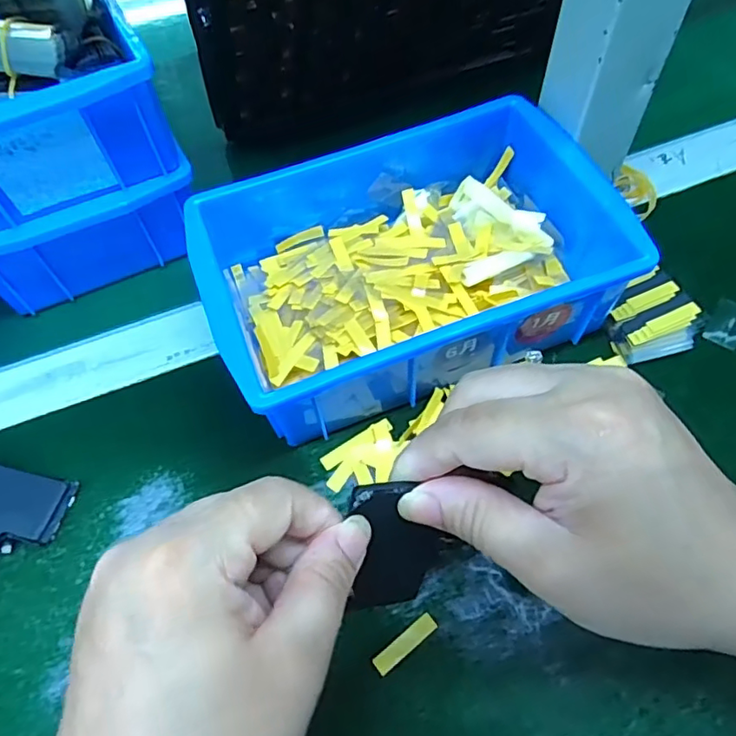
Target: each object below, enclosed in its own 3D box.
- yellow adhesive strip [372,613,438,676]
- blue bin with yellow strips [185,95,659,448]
[{"bbox_3d":[0.016,0.114,0.231,0.030,0.004,0.007,-35,62,-17],"label":"yellow adhesive strip"},{"bbox_3d":[0.015,-0.060,0.301,0.195,0.069,0.151,-19,59,-9],"label":"blue bin with yellow strips"}]

